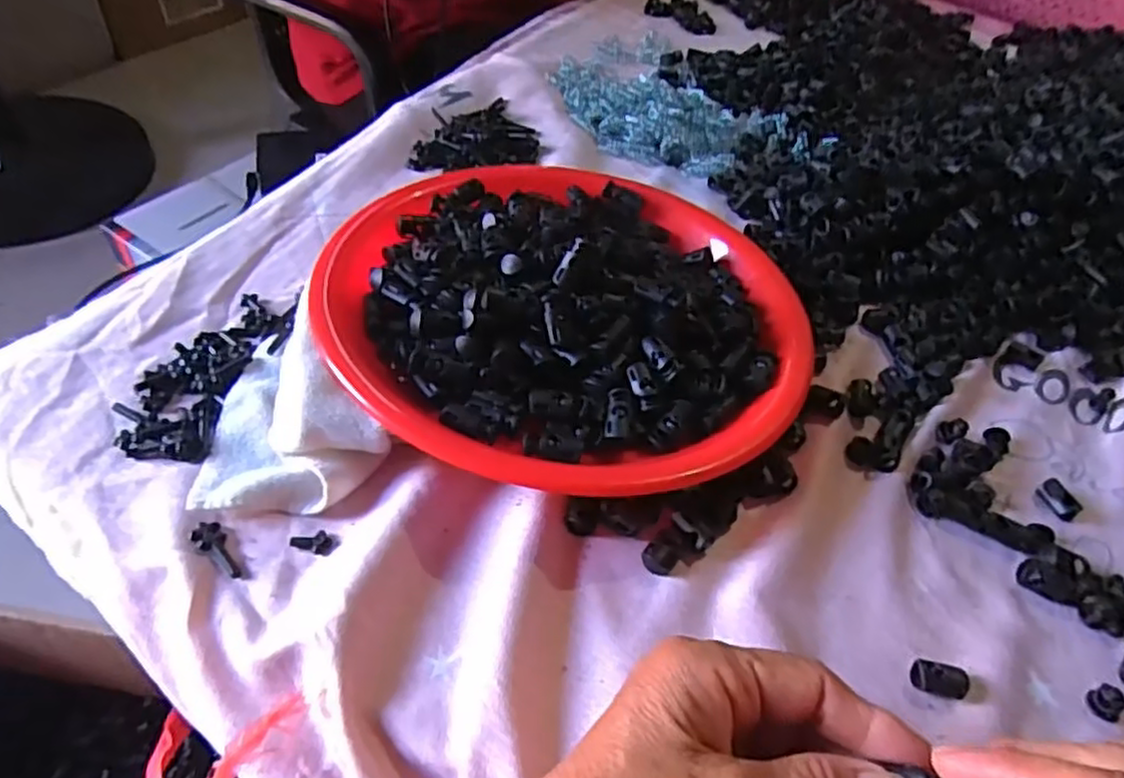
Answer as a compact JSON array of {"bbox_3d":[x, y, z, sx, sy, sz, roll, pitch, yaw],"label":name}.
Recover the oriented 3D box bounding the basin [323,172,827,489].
[{"bbox_3d":[0.003,-0.049,0.386,0.257,0.050,0.237,2,49,-7],"label":"basin"}]

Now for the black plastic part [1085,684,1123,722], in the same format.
[{"bbox_3d":[0.225,0.130,0.291,0.007,0.014,0.013,-10,53,-13],"label":"black plastic part"}]

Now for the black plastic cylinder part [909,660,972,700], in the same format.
[{"bbox_3d":[0.156,0.120,0.291,0.020,0.010,0.013,16,49,5],"label":"black plastic cylinder part"}]

